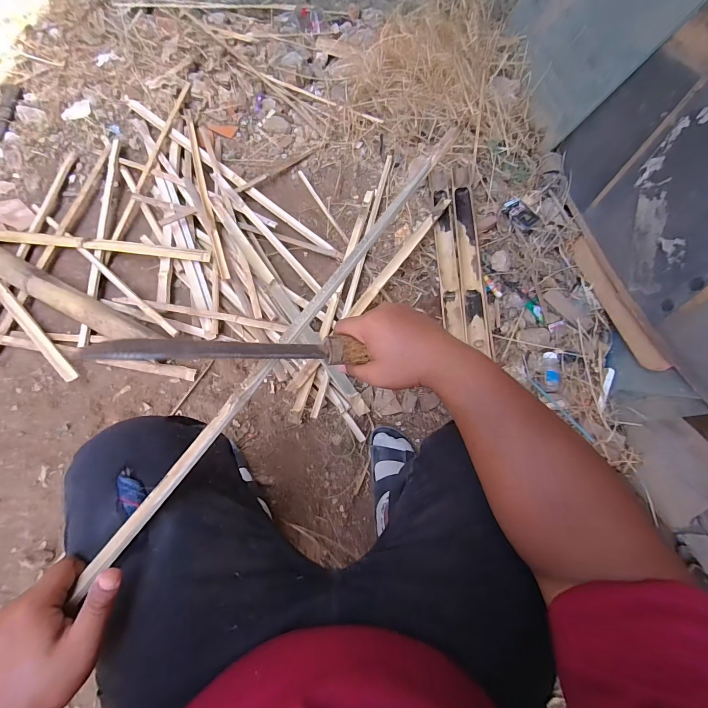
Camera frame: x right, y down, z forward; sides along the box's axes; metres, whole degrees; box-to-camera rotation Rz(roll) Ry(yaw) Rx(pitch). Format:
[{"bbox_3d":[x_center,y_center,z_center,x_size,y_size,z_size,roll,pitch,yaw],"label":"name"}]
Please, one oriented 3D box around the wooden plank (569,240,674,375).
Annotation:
[{"bbox_3d":[0.638,-0.142,0.860,0.023,0.056,0.417,-3,56,-2],"label":"wooden plank"}]

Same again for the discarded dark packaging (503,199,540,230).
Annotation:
[{"bbox_3d":[0.487,-0.412,1.023,0.060,0.022,0.101,-40,74,-14],"label":"discarded dark packaging"}]

